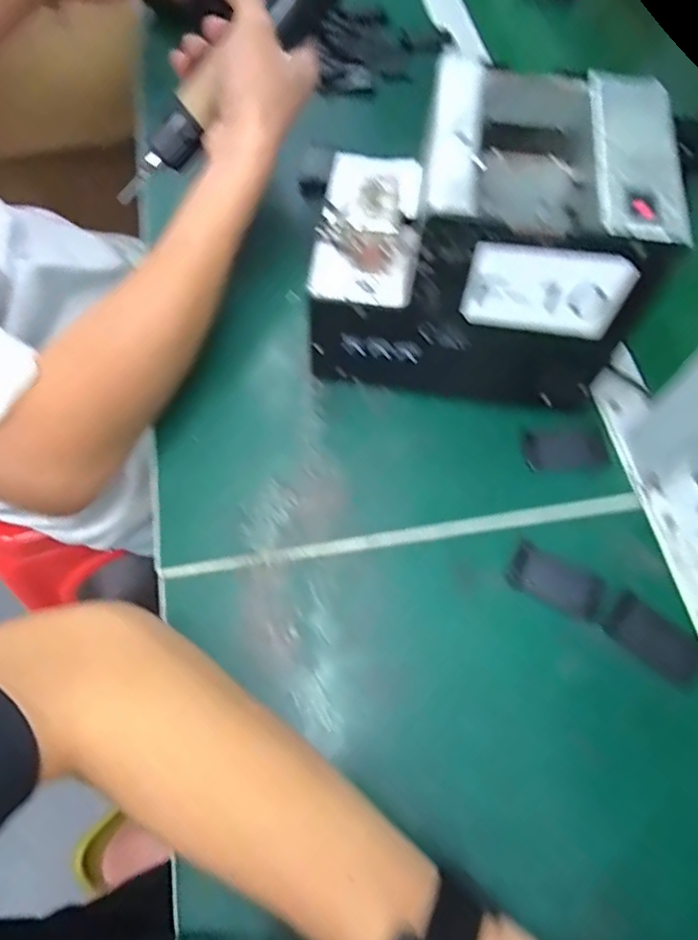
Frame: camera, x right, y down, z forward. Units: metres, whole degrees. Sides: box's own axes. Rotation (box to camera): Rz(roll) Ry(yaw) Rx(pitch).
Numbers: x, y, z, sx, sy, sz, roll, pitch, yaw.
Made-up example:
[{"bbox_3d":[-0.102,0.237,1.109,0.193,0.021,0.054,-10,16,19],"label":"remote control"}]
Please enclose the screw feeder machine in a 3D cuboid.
[{"bbox_3d":[0.073,-0.133,0.365,0.172,0.156,0.128,8,63,2],"label":"screw feeder machine"}]

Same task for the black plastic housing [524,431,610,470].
[{"bbox_3d":[0.142,-0.012,0.393,0.052,0.013,0.027,-2,63,-4],"label":"black plastic housing"}]

